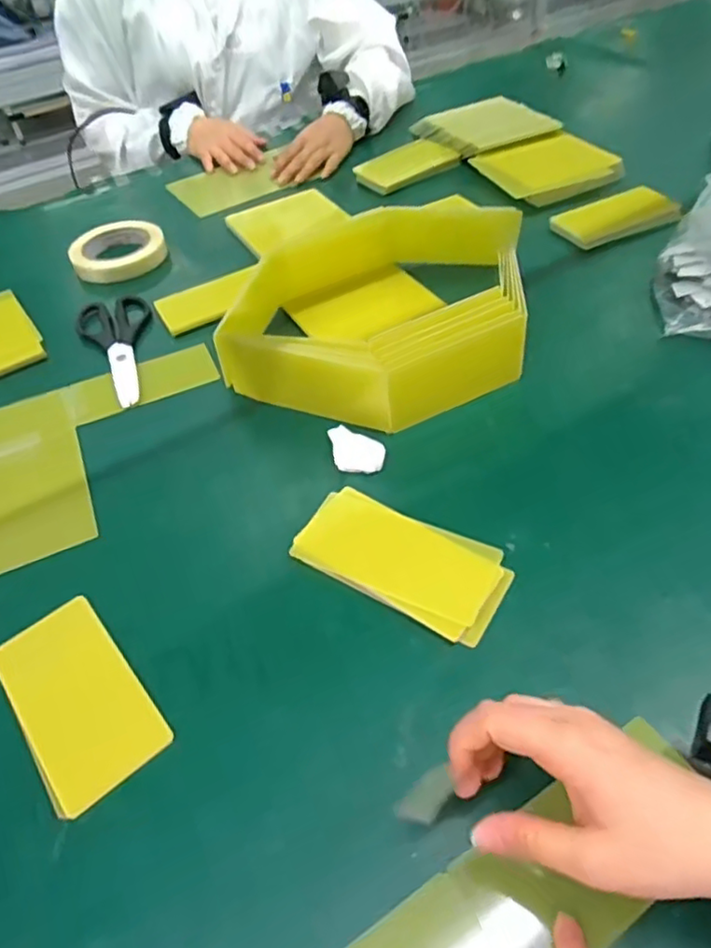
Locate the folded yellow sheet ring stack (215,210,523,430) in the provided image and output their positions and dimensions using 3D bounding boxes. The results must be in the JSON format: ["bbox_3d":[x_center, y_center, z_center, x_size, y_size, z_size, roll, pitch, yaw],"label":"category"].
[{"bbox_3d":[0.031,-0.166,0.616,0.265,0.082,0.283,7,49,13],"label":"folded yellow sheet ring stack"}]

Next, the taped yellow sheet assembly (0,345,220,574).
[{"bbox_3d":[-0.300,0.003,0.545,0.398,0.009,0.199,-21,54,-16],"label":"taped yellow sheet assembly"}]

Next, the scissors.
[{"bbox_3d":[-0.243,-0.135,0.656,0.076,0.018,0.183,-21,49,-16],"label":"scissors"}]

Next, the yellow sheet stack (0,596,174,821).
[{"bbox_3d":[-0.180,0.143,0.400,0.070,0.007,0.136,-33,53,-25],"label":"yellow sheet stack"}]

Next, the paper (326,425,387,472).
[{"bbox_3d":[0.001,-0.023,0.522,0.041,0.014,0.052,-10,47,-6],"label":"paper"}]

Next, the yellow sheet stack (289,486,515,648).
[{"bbox_3d":[0.033,0.059,0.441,0.147,0.014,0.072,24,52,24],"label":"yellow sheet stack"}]

